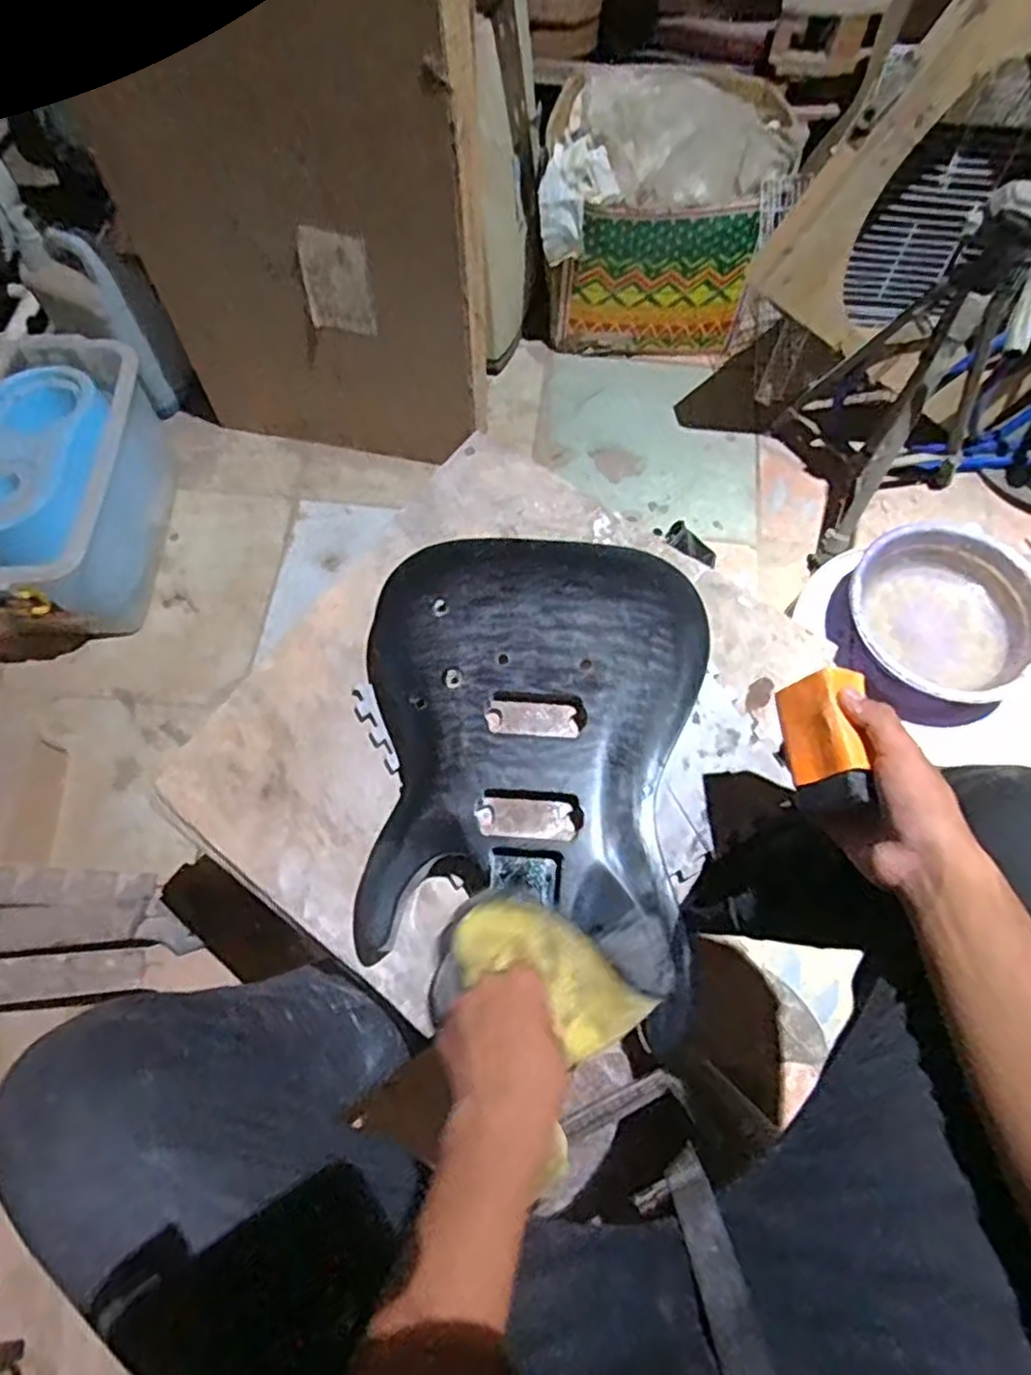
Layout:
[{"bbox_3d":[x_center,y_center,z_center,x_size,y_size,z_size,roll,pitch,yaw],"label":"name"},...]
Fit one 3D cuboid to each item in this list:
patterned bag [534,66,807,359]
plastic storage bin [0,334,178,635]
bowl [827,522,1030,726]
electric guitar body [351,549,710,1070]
[{"bbox_3d":[0.245,-0.830,1.316,0.398,0.315,0.326,0,68,0],"label":"patterned bag"},{"bbox_3d":[-0.689,-0.302,1.136,0.206,0.234,0.442,4,68,1],"label":"plastic storage bin"},{"bbox_3d":[0.443,-0.069,0.765,0.203,0.057,0.191,0,68,0],"label":"bowl"},{"bbox_3d":[0.010,0.045,0.631,0.283,0.036,0.399,7,68,2],"label":"electric guitar body"}]

